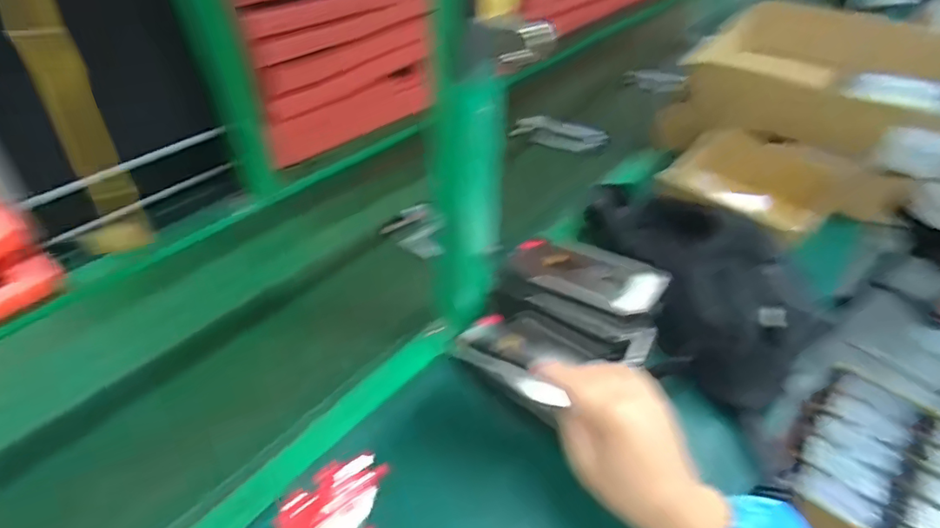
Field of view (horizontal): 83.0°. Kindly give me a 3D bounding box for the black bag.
[{"bbox_3d":[0.246,-0.005,0.597,0.146,0.091,0.327,-6,43,-9],"label":"black bag"}]

